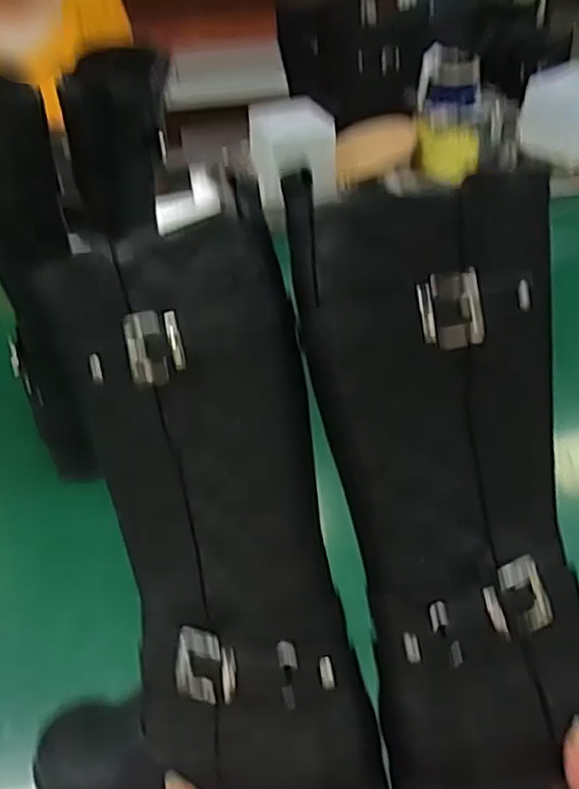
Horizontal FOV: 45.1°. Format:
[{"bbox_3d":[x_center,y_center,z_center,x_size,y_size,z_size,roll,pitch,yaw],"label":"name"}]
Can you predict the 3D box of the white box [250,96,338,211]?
[{"bbox_3d":[0.006,-0.361,1.057,0.121,0.123,0.138,-9,39,-7],"label":"white box"}]

